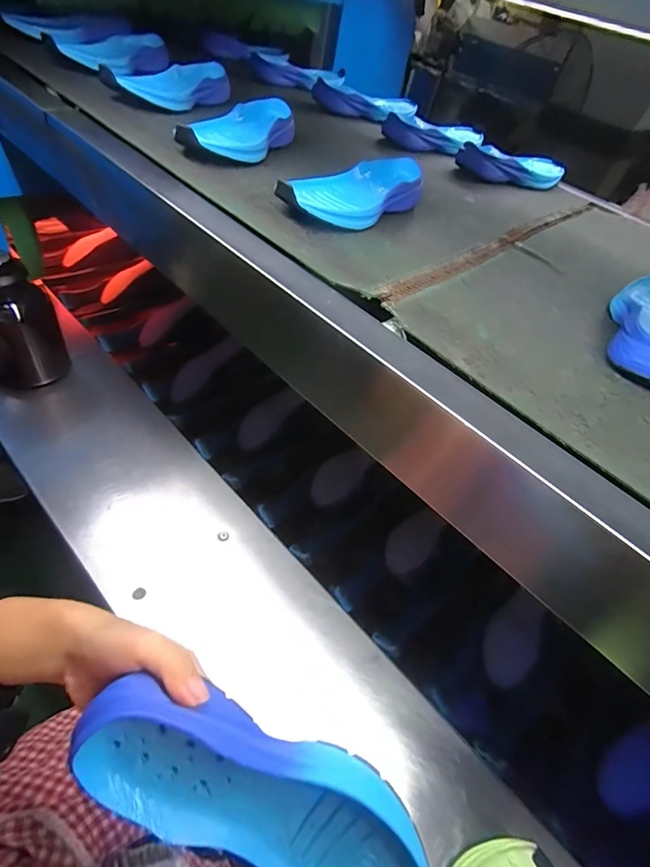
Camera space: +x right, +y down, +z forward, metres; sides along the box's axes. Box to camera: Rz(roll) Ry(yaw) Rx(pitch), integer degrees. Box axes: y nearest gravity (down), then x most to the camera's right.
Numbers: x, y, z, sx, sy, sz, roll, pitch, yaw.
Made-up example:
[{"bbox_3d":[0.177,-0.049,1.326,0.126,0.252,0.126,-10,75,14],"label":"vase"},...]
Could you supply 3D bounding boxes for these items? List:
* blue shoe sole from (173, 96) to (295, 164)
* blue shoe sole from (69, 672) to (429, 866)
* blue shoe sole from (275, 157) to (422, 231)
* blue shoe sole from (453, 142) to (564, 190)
[{"bbox_3d":[-0.114,-0.429,0.583,0.082,0.053,0.220,16,44,11],"label":"blue shoe sole"},{"bbox_3d":[-0.036,0.234,0.268,0.246,0.097,0.048,33,11,-7],"label":"blue shoe sole"},{"bbox_3d":[0.036,-0.295,0.511,0.086,0.051,0.223,30,48,24],"label":"blue shoe sole"},{"bbox_3d":[0.357,-0.484,0.755,0.232,0.054,0.070,-11,45,-17],"label":"blue shoe sole"}]

